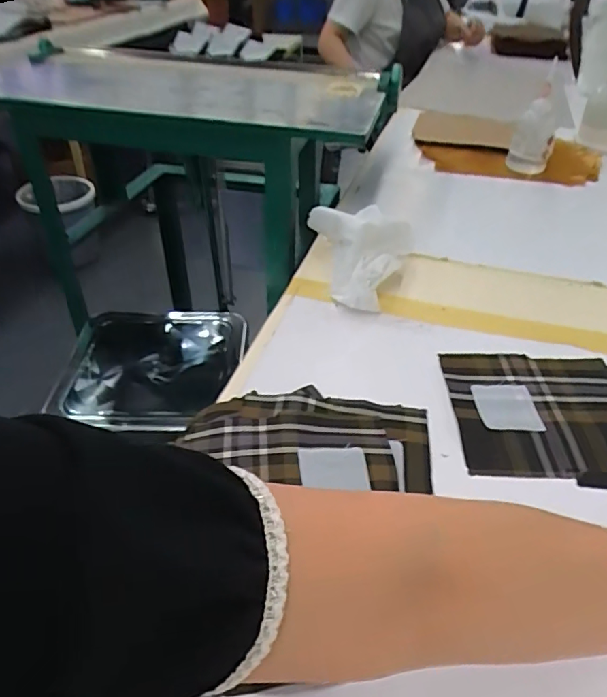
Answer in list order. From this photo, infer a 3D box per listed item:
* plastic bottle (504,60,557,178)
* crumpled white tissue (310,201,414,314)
[{"bbox_3d":[0.388,-0.372,0.894,0.068,0.158,0.069,18,42,18],"label":"plastic bottle"},{"bbox_3d":[0.059,-0.109,0.631,0.126,0.067,0.141,8,40,6],"label":"crumpled white tissue"}]

